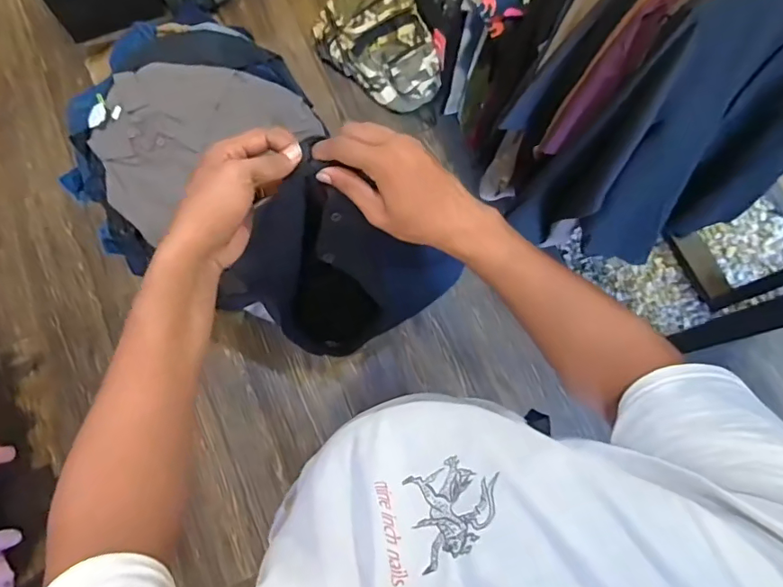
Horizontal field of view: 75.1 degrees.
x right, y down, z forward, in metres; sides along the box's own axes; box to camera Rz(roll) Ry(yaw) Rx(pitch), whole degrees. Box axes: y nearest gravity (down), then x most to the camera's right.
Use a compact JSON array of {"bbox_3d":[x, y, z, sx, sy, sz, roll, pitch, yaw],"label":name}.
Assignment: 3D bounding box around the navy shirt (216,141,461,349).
[{"bbox_3d":[-0.056,-0.039,0.542,0.236,0.269,0.135,-30,77,-8],"label":"navy shirt"}]

